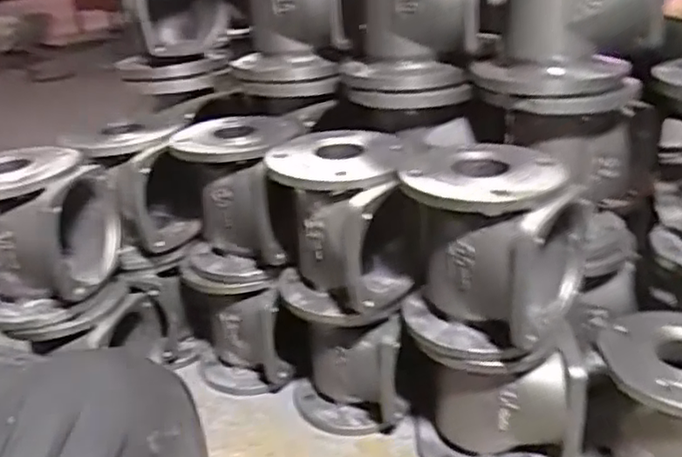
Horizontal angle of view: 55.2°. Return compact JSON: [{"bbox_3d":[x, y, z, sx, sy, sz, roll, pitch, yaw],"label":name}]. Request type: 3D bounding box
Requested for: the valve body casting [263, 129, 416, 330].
[{"bbox_3d":[0.004,0.008,0.825,0.172,0.212,0.182,-6,25,-2],"label":"valve body casting"}]

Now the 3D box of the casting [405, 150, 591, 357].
[{"bbox_3d":[0.167,0.026,0.751,0.194,0.196,0.155,10,29,28],"label":"casting"}]

